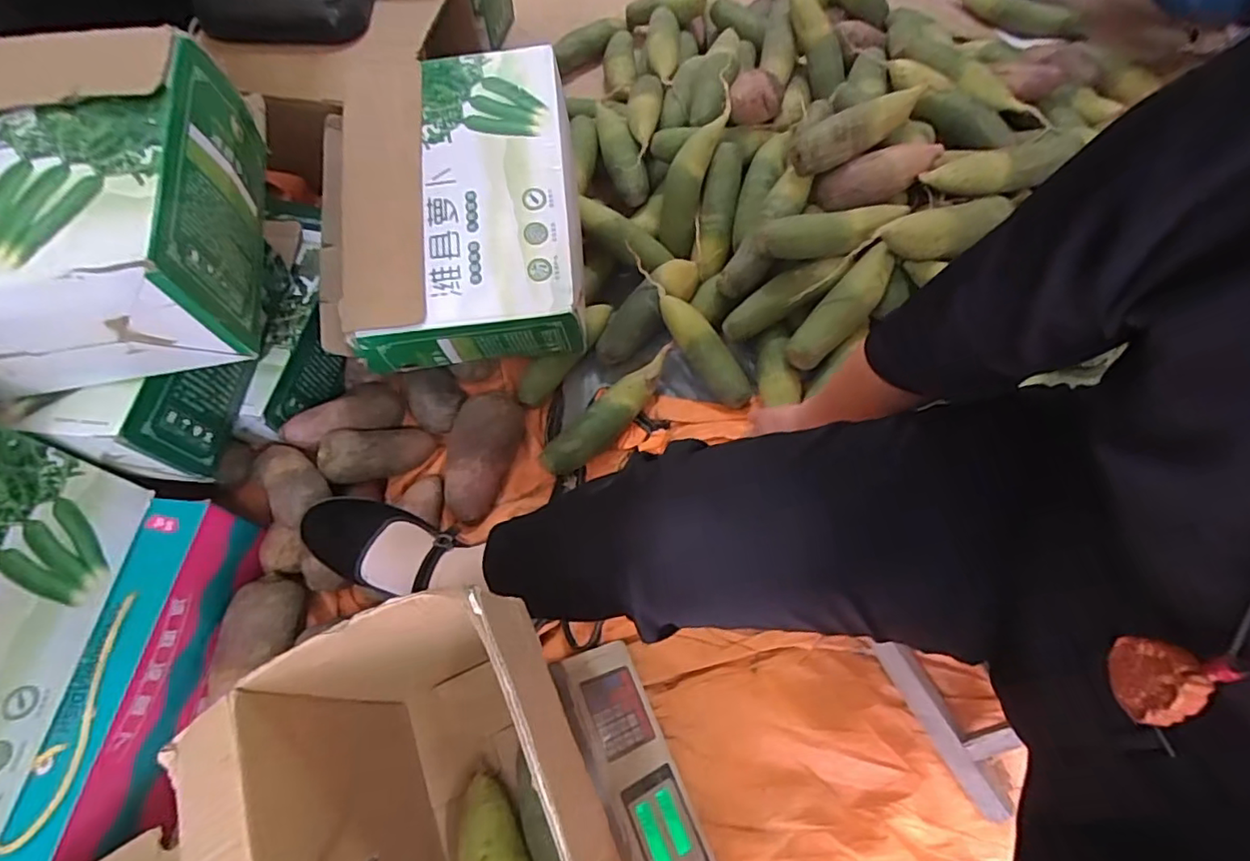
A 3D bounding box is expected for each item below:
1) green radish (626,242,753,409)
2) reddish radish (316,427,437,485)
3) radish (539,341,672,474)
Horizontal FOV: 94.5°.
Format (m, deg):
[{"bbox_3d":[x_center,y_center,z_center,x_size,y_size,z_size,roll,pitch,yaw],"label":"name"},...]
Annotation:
[{"bbox_3d":[0.082,-0.138,0.783,0.048,0.060,0.247,-33,82,-12],"label":"green radish"},{"bbox_3d":[-0.307,0.023,0.719,0.138,0.046,0.065,-12,60,-45],"label":"reddish radish"},{"bbox_3d":[-0.015,-0.029,0.758,0.058,0.047,0.234,39,73,17],"label":"radish"}]

